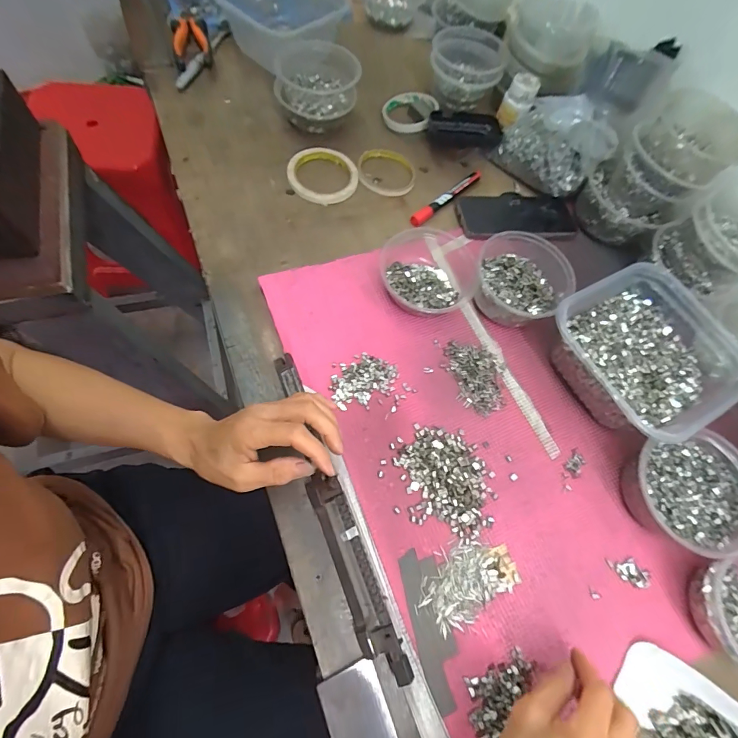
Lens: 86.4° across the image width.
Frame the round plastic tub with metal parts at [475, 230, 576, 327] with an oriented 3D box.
[{"bbox_3d":[0.179,-0.108,0.467,0.103,0.072,0.104,27,65,4],"label":"round plastic tub with metal parts"}]

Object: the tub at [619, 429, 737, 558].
[{"bbox_3d":[0.315,0.123,0.388,0.110,0.049,0.102,3,66,-7],"label":"tub"}]

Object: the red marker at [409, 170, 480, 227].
[{"bbox_3d":[0.109,-0.246,0.559,0.019,0.018,0.150,44,68,11],"label":"red marker"}]

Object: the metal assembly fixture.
[{"bbox_3d":[-0.038,0.123,0.373,0.031,0.012,0.309,-20,69,-10],"label":"metal assembly fixture"}]

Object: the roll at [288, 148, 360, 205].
[{"bbox_3d":[-0.065,-0.270,0.554,0.095,0.021,0.099,3,66,-7],"label":"roll"}]

